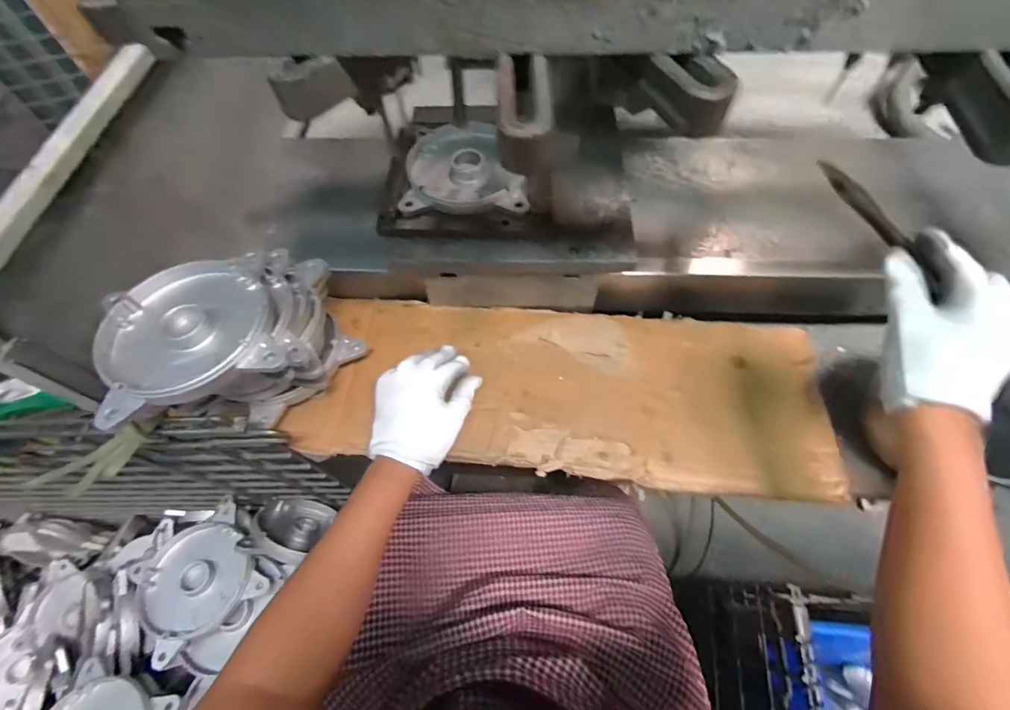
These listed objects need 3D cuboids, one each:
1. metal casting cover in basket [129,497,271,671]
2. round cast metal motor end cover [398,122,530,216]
[{"bbox_3d":[-0.405,0.288,0.583,0.145,0.034,0.144,-36,66,-16],"label":"metal casting cover in basket"},{"bbox_3d":[-0.044,-0.225,0.530,0.138,0.018,0.141,2,62,3],"label":"round cast metal motor end cover"}]

